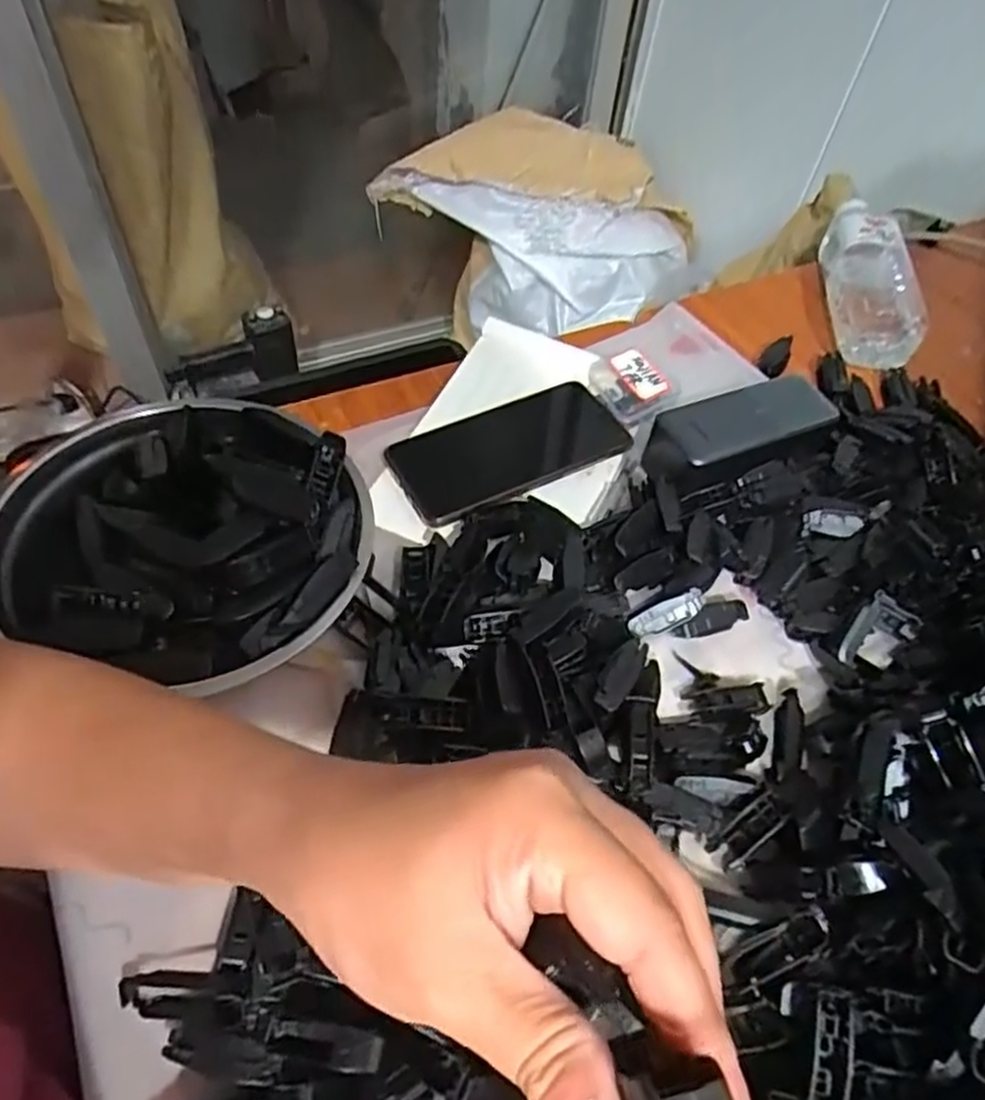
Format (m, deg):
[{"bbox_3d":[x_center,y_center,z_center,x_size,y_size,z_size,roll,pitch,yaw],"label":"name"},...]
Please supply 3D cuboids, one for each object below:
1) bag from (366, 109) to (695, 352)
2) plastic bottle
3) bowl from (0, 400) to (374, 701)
[{"bbox_3d":[0.067,-0.505,1.213,0.502,0.329,0.216,12,54,4],"label":"bag"},{"bbox_3d":[0.336,-0.241,0.643,0.069,0.061,0.180,9,54,2],"label":"plastic bottle"},{"bbox_3d":[-0.170,-0.006,0.424,0.201,0.070,0.175,16,54,7],"label":"bowl"}]

